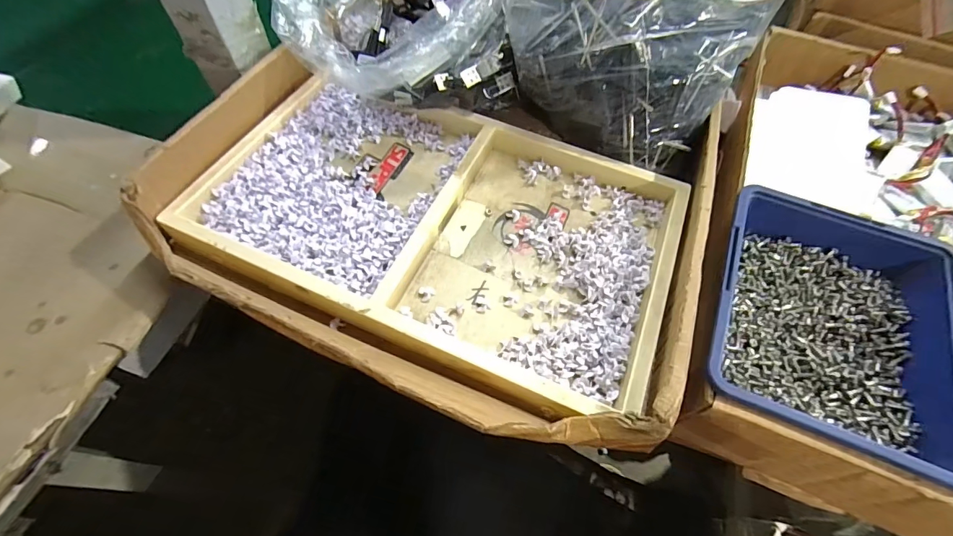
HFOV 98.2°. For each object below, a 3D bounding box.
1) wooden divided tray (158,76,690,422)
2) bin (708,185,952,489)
[{"bbox_3d":[-0.026,-0.038,0.296,0.314,0.034,0.194,22,61,11],"label":"wooden divided tray"},{"bbox_3d":[0.197,0.034,0.237,0.125,0.050,0.140,19,60,12],"label":"bin"}]

